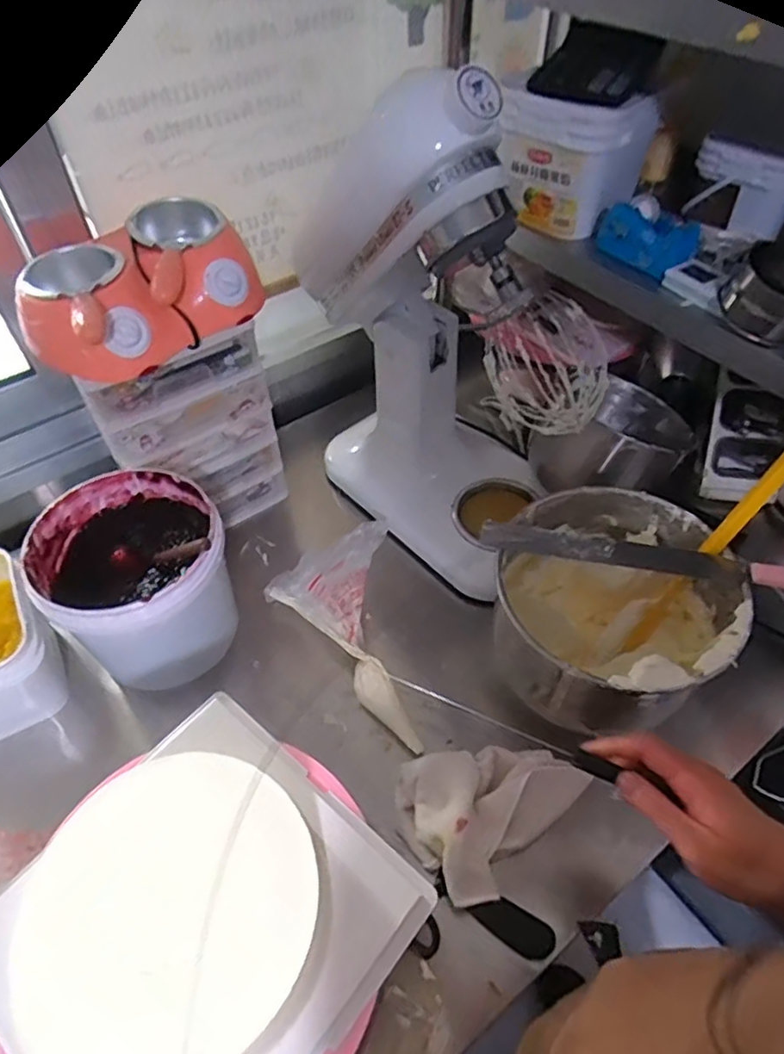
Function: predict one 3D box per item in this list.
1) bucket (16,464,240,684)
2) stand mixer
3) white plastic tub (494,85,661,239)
[{"bbox_3d":[-0.283,0.066,0.720,0.204,0.174,0.190,0,50,1],"label":"bucket"},{"bbox_3d":[0.073,-0.195,0.720,0.202,0.486,0.332,-34,57,-24],"label":"stand mixer"},{"bbox_3d":[0.227,-0.461,0.771,0.150,0.137,0.134,27,56,21],"label":"white plastic tub"}]

